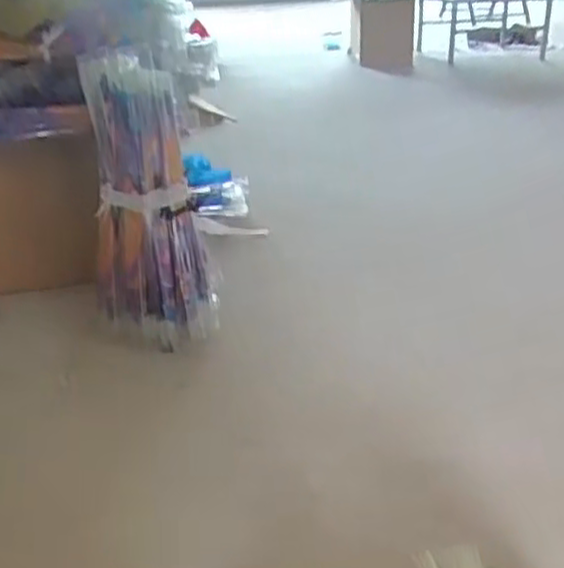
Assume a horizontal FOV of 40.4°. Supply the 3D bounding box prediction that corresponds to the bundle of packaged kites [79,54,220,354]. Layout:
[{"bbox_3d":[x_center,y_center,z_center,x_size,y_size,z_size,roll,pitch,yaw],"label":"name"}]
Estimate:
[{"bbox_3d":[-0.318,-0.193,1.880,0.285,0.668,0.269,-5,25,-10],"label":"bundle of packaged kites"}]

